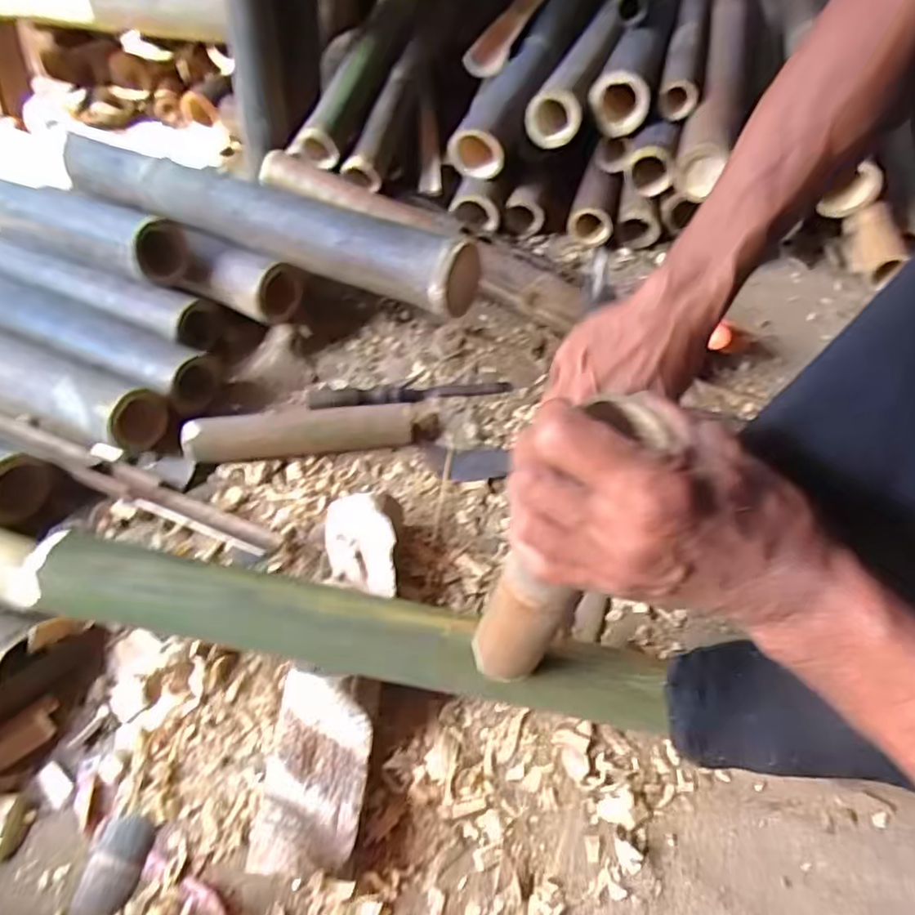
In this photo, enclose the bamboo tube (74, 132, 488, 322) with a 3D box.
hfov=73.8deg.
[{"bbox_3d":[-0.247,-0.296,0.717,0.599,0.077,0.065,25,55,19],"label":"bamboo tube"}]

